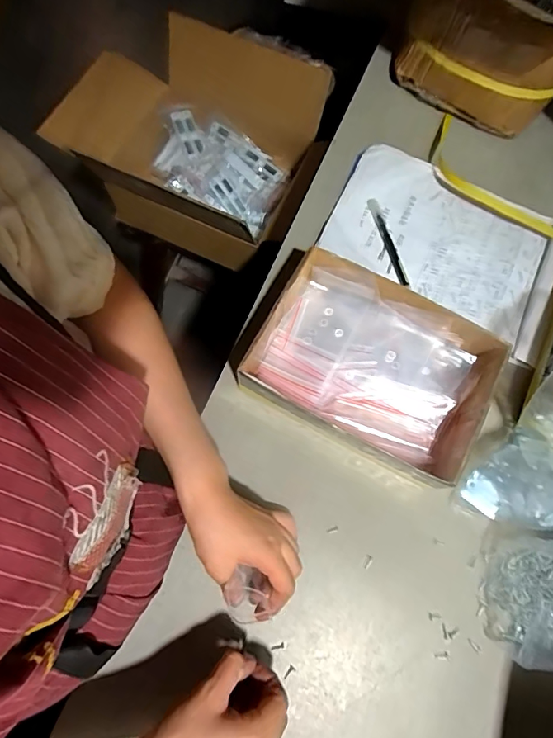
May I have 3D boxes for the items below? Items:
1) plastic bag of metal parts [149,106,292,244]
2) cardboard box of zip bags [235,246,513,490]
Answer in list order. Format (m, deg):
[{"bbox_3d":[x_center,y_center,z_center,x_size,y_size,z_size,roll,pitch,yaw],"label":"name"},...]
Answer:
[{"bbox_3d":[-0.111,-0.390,0.895,0.249,0.079,0.143,31,74,7],"label":"plastic bag of metal parts"},{"bbox_3d":[0.106,-0.002,0.514,0.251,0.076,0.175,28,74,6],"label":"cardboard box of zip bags"}]

